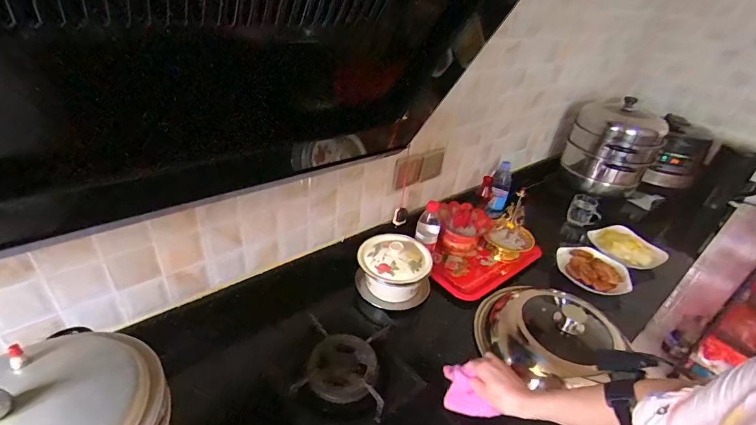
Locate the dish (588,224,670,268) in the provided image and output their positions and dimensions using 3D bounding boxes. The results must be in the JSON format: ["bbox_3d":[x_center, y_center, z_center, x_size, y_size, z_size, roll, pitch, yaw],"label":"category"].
[{"bbox_3d":[0.782,0.106,1.190,0.168,0.038,0.175,-4,35,-16],"label":"dish"}]

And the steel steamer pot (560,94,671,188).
[{"bbox_3d":[0.880,-0.269,1.400,0.275,0.265,0.304,28,39,29],"label":"steel steamer pot"}]

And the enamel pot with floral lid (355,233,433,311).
[{"bbox_3d":[0.041,0.139,0.961,0.181,0.118,0.184,5,33,-3],"label":"enamel pot with floral lid"}]

